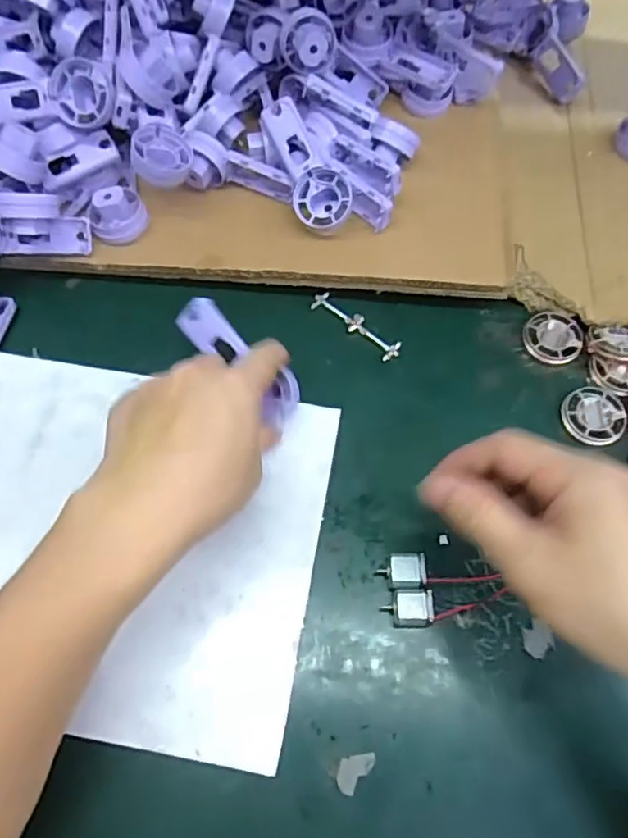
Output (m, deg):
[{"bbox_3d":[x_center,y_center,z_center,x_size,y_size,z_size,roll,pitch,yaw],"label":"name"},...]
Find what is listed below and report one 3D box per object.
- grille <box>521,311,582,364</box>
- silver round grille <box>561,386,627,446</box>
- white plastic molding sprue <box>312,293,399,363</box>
[{"bbox_3d":[0.166,-0.058,0.416,0.037,0.008,0.039,0,64,-1],"label":"grille"},{"bbox_3d":[0.183,-0.003,0.390,0.037,0.004,0.041,2,64,0],"label":"silver round grille"},{"bbox_3d":[0.030,-0.067,0.422,0.073,0.004,0.016,39,72,14],"label":"white plastic molding sprue"}]

